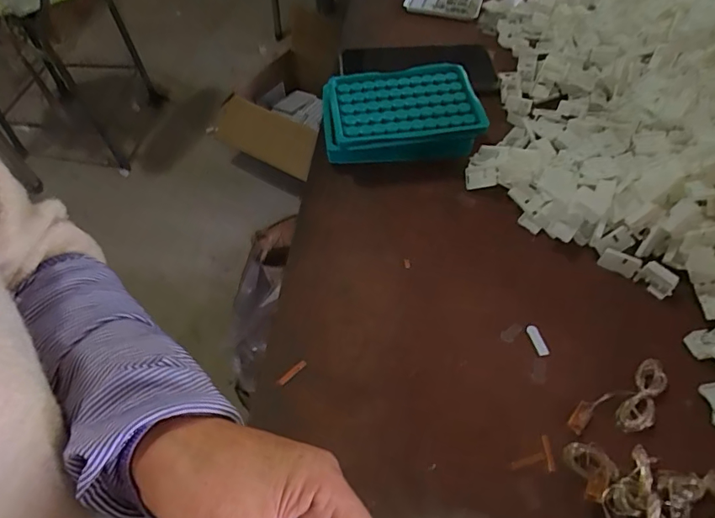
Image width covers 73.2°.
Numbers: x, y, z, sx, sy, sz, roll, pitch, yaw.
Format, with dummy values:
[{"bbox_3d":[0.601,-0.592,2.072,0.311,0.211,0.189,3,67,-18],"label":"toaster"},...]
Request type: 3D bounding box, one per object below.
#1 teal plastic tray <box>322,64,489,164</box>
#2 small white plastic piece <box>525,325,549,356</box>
[{"bbox_3d":[0.038,-0.133,0.450,0.142,0.044,0.098,-3,53,-3],"label":"teal plastic tray"},{"bbox_3d":[0.130,0.058,0.348,0.008,0.004,0.023,-14,55,-11],"label":"small white plastic piece"}]

